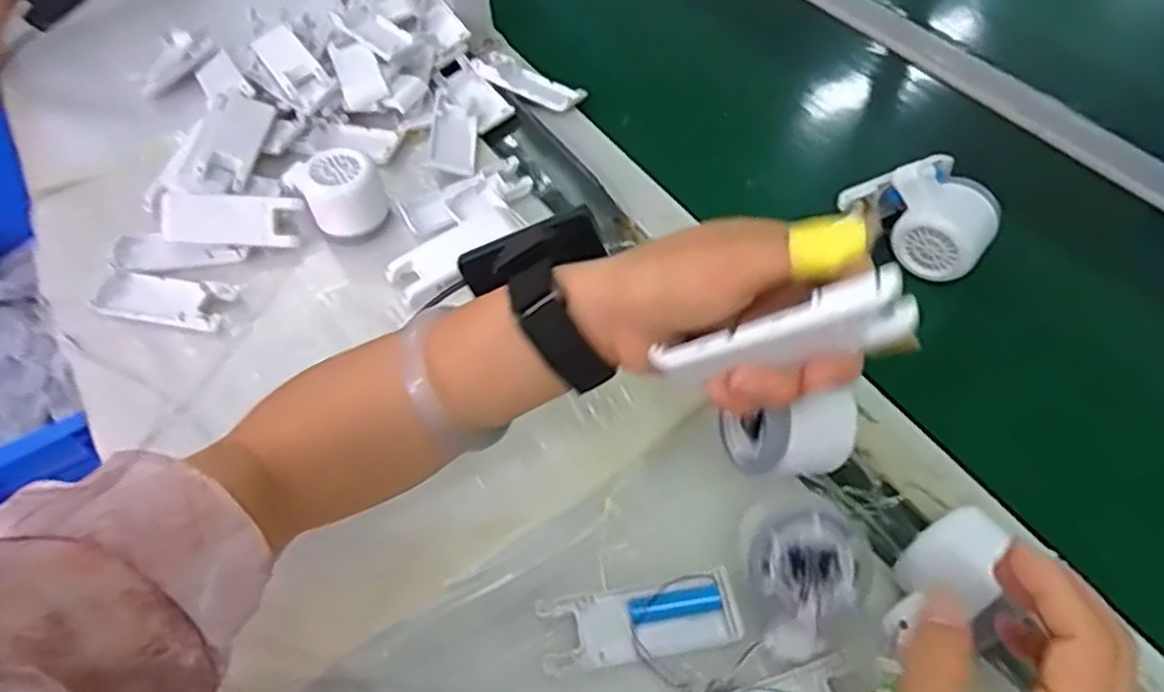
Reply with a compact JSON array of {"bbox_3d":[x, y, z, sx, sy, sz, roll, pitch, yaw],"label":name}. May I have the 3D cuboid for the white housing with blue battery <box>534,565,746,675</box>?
[{"bbox_3d":[0.030,0.147,0.411,0.103,0.016,0.037,-9,52,-3],"label":"white housing with blue battery"}]

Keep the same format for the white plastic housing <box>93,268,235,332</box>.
[{"bbox_3d":[-0.311,-0.034,0.571,0.103,0.009,0.043,8,53,11],"label":"white plastic housing"}]

